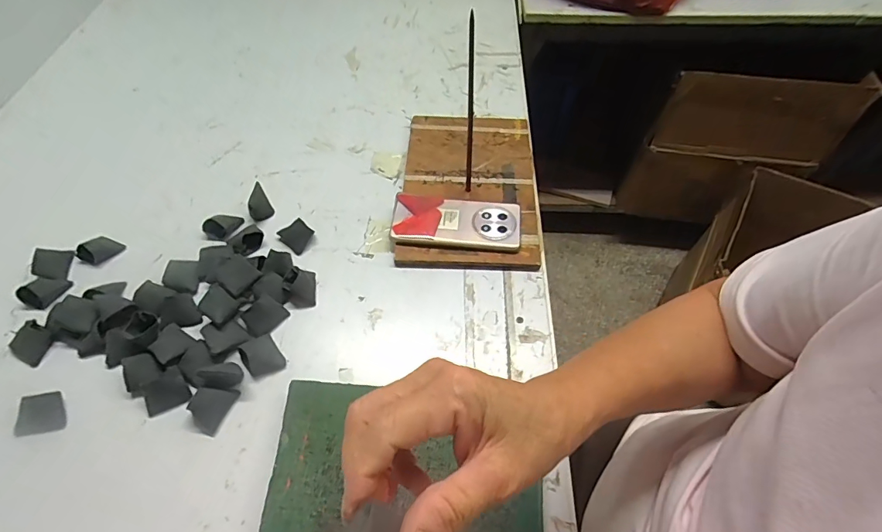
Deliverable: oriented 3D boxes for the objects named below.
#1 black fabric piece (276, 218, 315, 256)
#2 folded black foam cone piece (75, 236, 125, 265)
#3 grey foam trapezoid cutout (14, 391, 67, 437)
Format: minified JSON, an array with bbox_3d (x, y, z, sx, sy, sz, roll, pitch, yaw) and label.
[{"bbox_3d":[-0.180,-0.039,0.555,0.038,0.011,0.037,33,64,22],"label":"black fabric piece"},{"bbox_3d":[-0.424,-0.021,0.545,0.025,0.026,0.040,24,61,17],"label":"folded black foam cone piece"},{"bbox_3d":[-0.397,0.147,0.437,0.041,0.017,0.036,-13,57,-6],"label":"grey foam trapezoid cutout"}]

